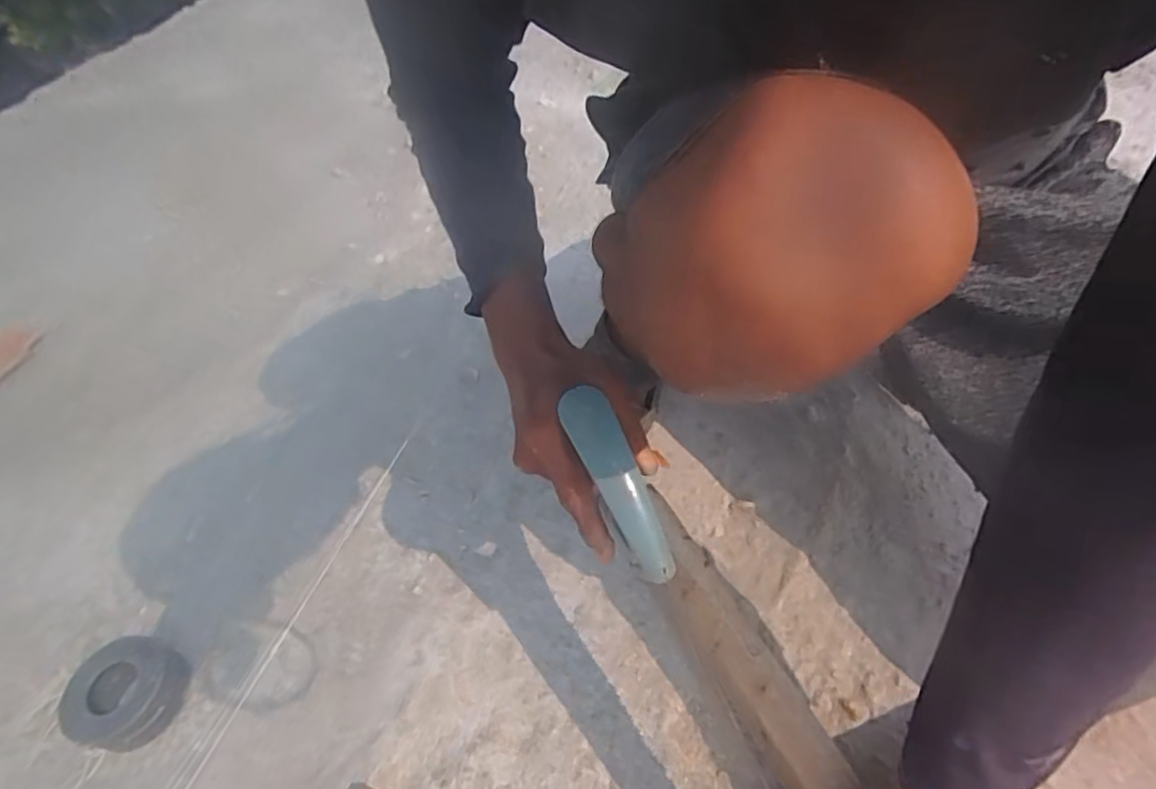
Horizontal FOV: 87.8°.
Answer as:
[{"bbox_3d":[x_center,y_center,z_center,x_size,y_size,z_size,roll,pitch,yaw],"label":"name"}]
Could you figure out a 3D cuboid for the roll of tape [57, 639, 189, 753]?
[{"bbox_3d":[-0.395,0.263,0.531,0.079,0.051,0.083,-3,50,3],"label":"roll of tape"}]

